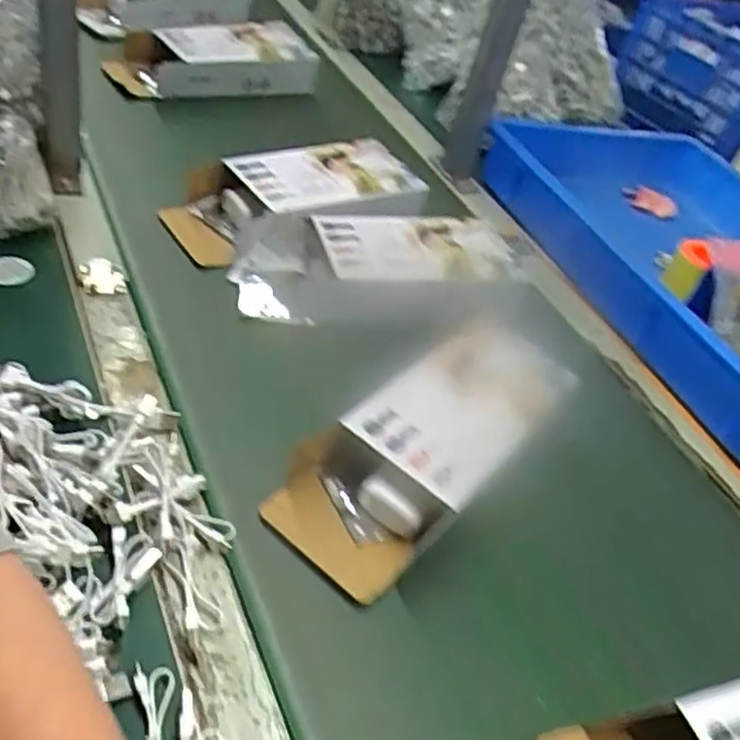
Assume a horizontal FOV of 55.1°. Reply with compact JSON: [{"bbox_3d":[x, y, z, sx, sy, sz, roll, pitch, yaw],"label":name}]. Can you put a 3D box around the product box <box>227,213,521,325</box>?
[{"bbox_3d":[0.008,-0.096,0.672,0.271,0.062,0.095,0,39,-10],"label":"product box"}]

